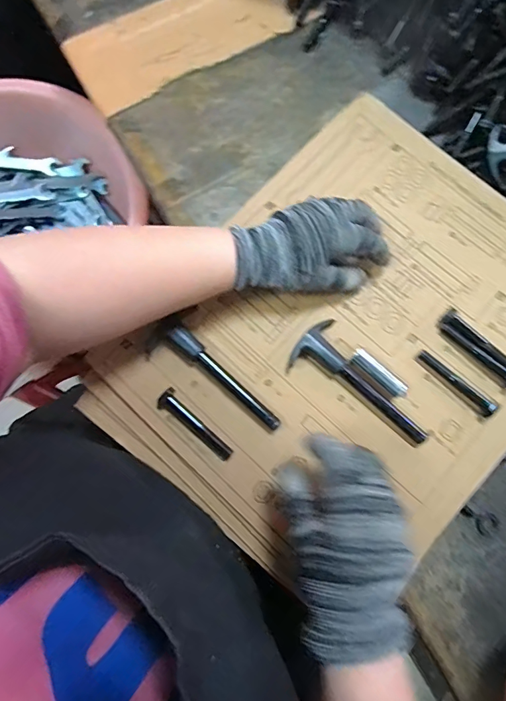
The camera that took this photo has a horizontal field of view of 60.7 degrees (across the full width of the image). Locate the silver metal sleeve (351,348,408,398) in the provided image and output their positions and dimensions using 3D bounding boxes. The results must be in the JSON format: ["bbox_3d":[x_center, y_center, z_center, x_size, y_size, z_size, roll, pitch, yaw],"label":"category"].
[{"bbox_3d":[0.106,0.020,0.367,0.051,0.013,0.013,40,79,11],"label":"silver metal sleeve"}]

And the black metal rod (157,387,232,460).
[{"bbox_3d":[-0.047,0.061,0.355,0.074,0.014,0.017,39,78,10],"label":"black metal rod"}]

